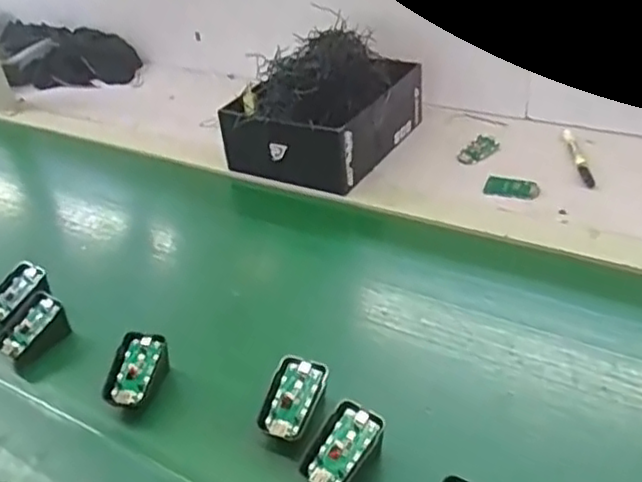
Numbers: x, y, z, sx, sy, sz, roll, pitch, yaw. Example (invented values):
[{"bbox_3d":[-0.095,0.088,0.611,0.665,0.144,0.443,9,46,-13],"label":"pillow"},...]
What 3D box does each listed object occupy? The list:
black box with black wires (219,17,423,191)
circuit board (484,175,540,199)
[{"bbox_3d":[0.002,-0.192,0.915,0.190,0.150,0.251,15,42,28],"label":"black box with black wires"},{"bbox_3d":[0.231,-0.063,0.812,0.061,0.005,0.030,15,65,19],"label":"circuit board"}]

